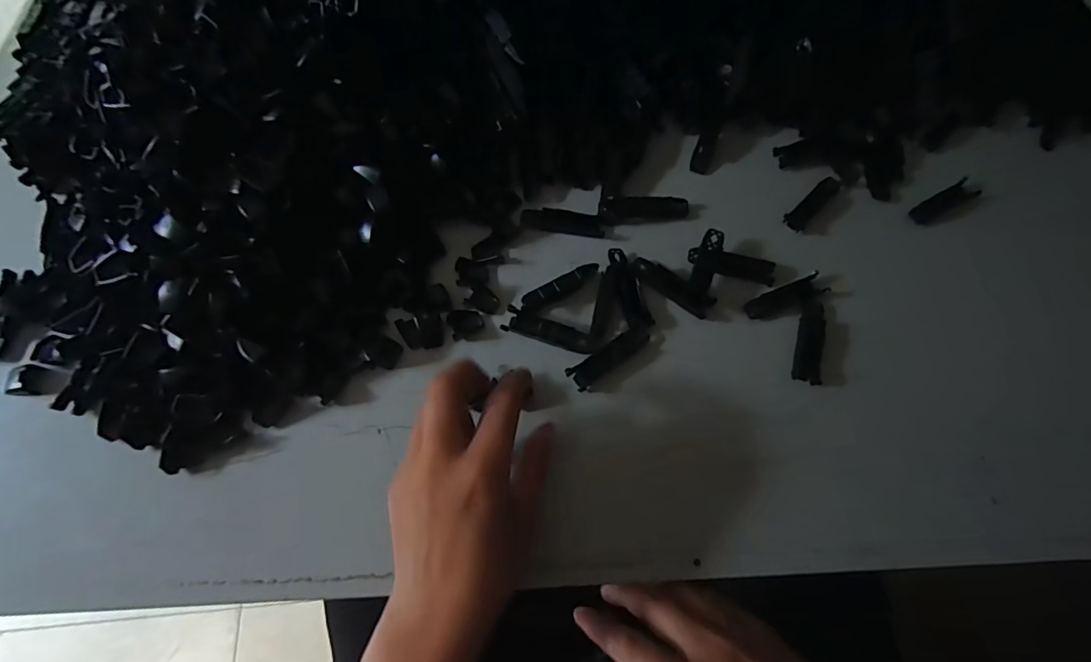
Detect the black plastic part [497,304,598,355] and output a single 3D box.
[{"bbox_3d":[0.003,0.001,0.351,0.066,0.007,0.017,20,68,6],"label":"black plastic part"}]

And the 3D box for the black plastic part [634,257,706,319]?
[{"bbox_3d":[0.091,-0.034,0.366,0.063,0.011,0.017,43,72,14],"label":"black plastic part"}]

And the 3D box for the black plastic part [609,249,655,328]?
[{"bbox_3d":[0.060,-0.032,0.364,0.018,0.011,0.063,-16,80,-1],"label":"black plastic part"}]

